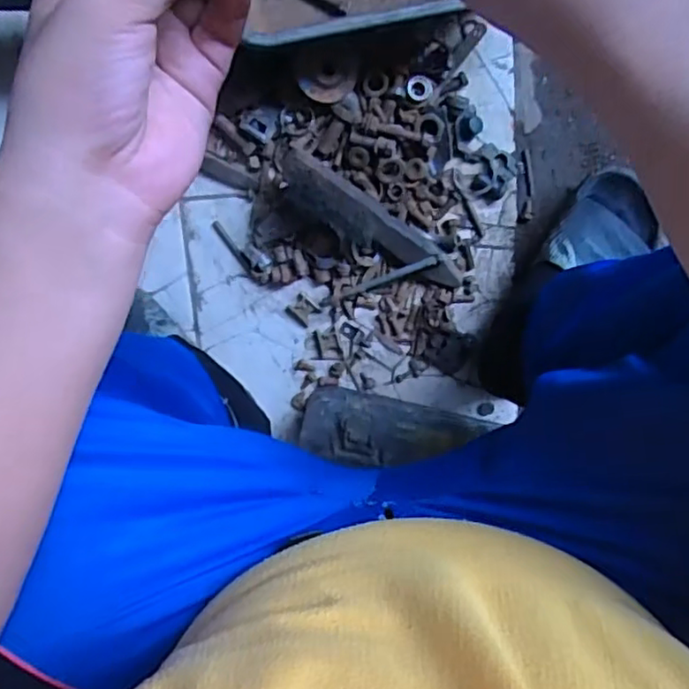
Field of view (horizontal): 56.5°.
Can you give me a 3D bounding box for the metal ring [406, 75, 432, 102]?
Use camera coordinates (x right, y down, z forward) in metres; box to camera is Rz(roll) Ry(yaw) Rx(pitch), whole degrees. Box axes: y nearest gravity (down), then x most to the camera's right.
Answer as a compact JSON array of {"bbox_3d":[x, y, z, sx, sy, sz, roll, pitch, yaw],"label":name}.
[{"bbox_3d":[0.084,-0.286,0.716,0.029,0.004,0.027,0,103,-1],"label":"metal ring"}]

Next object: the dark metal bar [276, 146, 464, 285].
[{"bbox_3d":[0.036,-0.132,0.730,0.250,0.049,0.052,30,99,-19],"label":"dark metal bar"}]

